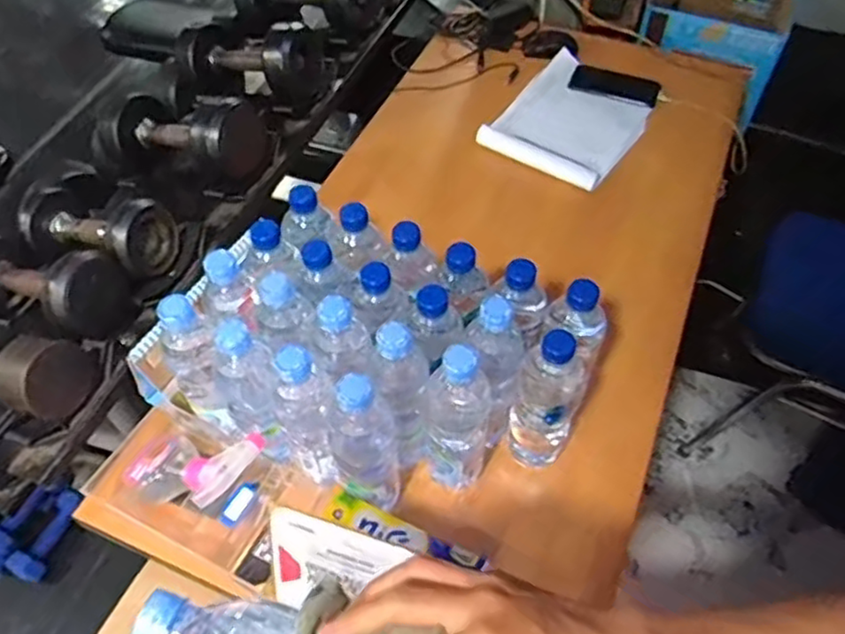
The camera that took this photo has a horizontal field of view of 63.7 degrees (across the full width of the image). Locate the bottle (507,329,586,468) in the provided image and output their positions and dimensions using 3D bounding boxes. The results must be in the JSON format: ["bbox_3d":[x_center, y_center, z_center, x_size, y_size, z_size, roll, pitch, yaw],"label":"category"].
[{"bbox_3d":[0.133,0.089,0.741,0.069,0.234,0.072,14,55,12],"label":"bottle"}]

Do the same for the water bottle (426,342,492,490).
[{"bbox_3d":[0.037,0.103,0.712,0.061,0.224,0.060,5,54,6],"label":"water bottle"}]

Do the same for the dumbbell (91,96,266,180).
[{"bbox_3d":[-0.370,-0.280,1.066,0.226,0.106,0.110,10,54,9],"label":"dumbbell"}]

